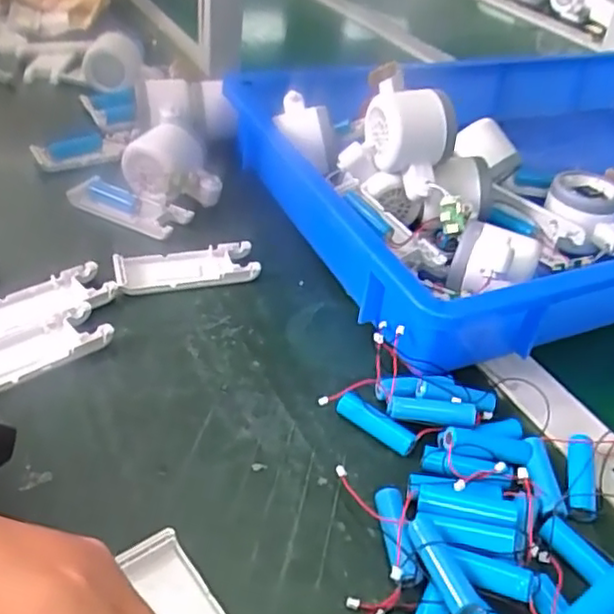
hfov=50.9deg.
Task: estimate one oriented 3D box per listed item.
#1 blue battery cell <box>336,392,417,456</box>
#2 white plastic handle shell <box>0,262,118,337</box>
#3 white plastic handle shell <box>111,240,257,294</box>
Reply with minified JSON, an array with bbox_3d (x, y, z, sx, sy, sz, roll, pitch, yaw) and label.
[{"bbox_3d":[0.041,0.070,0.386,0.051,0.014,0.011,29,45,26],"label":"blue battery cell"},{"bbox_3d":[-0.188,-0.003,0.447,0.105,0.010,0.043,-21,46,-29],"label":"white plastic handle shell"},{"bbox_3d":[-0.092,-0.031,0.493,0.104,0.015,0.037,-6,41,-14],"label":"white plastic handle shell"}]

